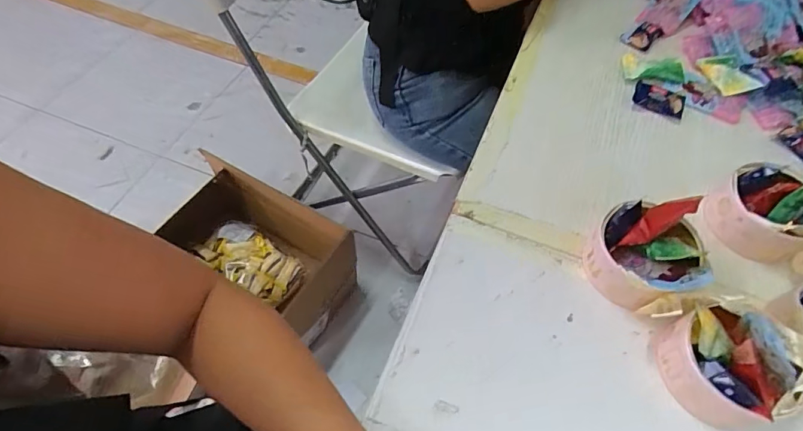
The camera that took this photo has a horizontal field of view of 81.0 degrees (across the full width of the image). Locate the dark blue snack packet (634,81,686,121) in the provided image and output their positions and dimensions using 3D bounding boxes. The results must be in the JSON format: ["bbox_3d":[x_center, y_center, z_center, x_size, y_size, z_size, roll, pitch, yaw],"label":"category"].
[{"bbox_3d":[0.285,-0.128,0.518,0.053,0.012,0.029,25,58,13],"label":"dark blue snack packet"}]

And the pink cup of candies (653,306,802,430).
[{"bbox_3d":[0.230,0.101,0.326,0.070,0.070,0.075,2,56,-2],"label":"pink cup of candies"}]

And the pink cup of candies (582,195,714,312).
[{"bbox_3d":[0.198,0.027,0.375,0.083,0.066,0.083,2,56,-2],"label":"pink cup of candies"}]

